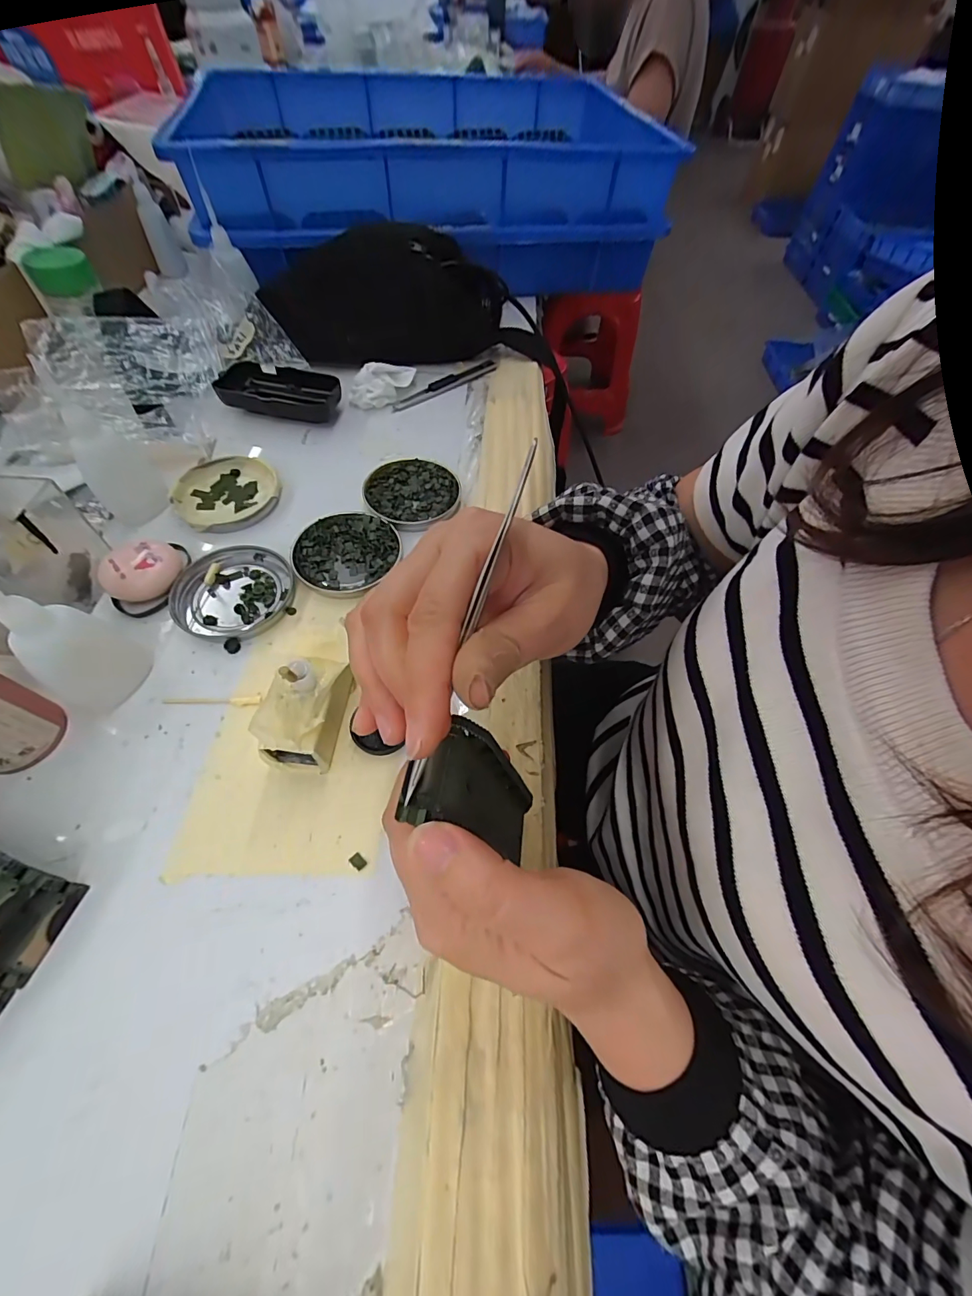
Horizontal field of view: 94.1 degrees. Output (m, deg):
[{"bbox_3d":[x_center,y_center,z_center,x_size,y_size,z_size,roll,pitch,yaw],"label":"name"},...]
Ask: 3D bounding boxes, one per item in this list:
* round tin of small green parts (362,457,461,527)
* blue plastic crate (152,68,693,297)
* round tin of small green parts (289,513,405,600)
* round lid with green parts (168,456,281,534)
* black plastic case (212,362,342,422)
[{"bbox_3d":[-0.062,-0.132,0.378,0.076,0.010,0.081,2,59,-3],"label":"round tin of small green parts"},{"bbox_3d":[-0.083,-0.613,0.591,0.522,0.132,0.382,-12,60,-9],"label":"blue plastic crate"},{"bbox_3d":[-0.106,-0.072,0.340,0.073,0.009,0.077,2,59,-3],"label":"round tin of small green parts"},{"bbox_3d":[-0.213,-0.128,0.370,0.076,0.014,0.080,2,59,-3],"label":"round lid with green parts"},{"bbox_3d":[-0.194,-0.240,0.429,0.112,0.025,0.052,5,59,-1],"label":"black plastic case"}]

